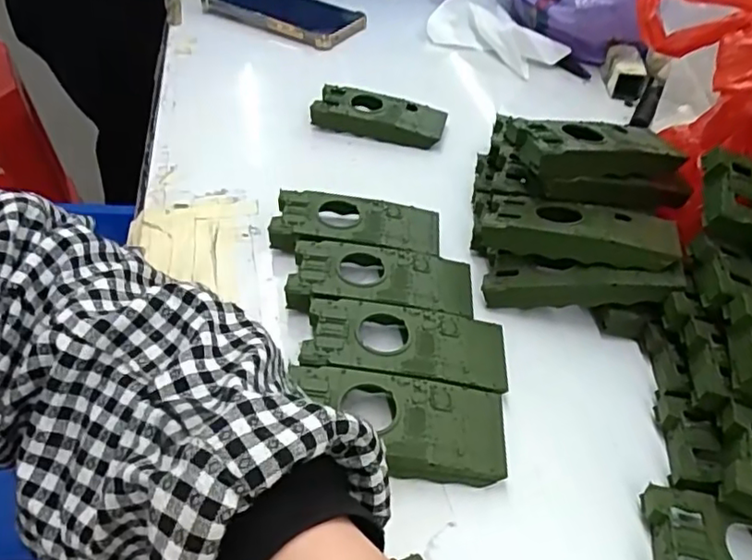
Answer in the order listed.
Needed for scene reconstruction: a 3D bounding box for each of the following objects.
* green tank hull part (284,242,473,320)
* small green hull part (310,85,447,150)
[{"bbox_3d":[0.003,0.002,0.358,0.102,0.018,0.049,3,44,0],"label":"green tank hull part"},{"bbox_3d":[0.003,-0.132,0.496,0.102,0.022,0.039,12,45,9],"label":"small green hull part"}]

